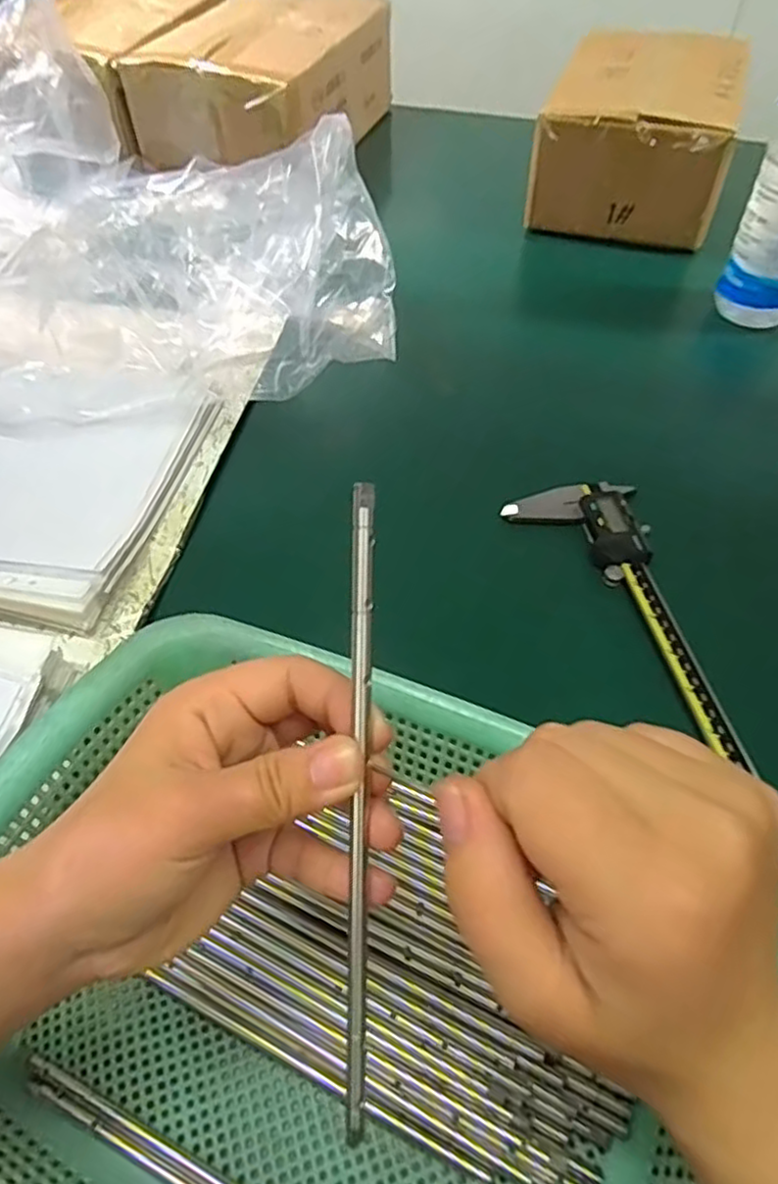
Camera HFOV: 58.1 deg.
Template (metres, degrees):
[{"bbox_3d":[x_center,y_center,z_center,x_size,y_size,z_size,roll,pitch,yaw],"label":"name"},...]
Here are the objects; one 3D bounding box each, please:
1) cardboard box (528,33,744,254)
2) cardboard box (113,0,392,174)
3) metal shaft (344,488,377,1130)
[{"bbox_3d":[0.251,-0.454,0.716,0.171,0.112,0.181,15,54,12],"label":"cardboard box"},{"bbox_3d":[-0.135,-0.597,0.817,0.219,0.106,0.290,17,54,13],"label":"cardboard box"},{"bbox_3d":[-0.009,0.067,0.203,0.006,0.004,0.192,2,95,2],"label":"metal shaft"}]

